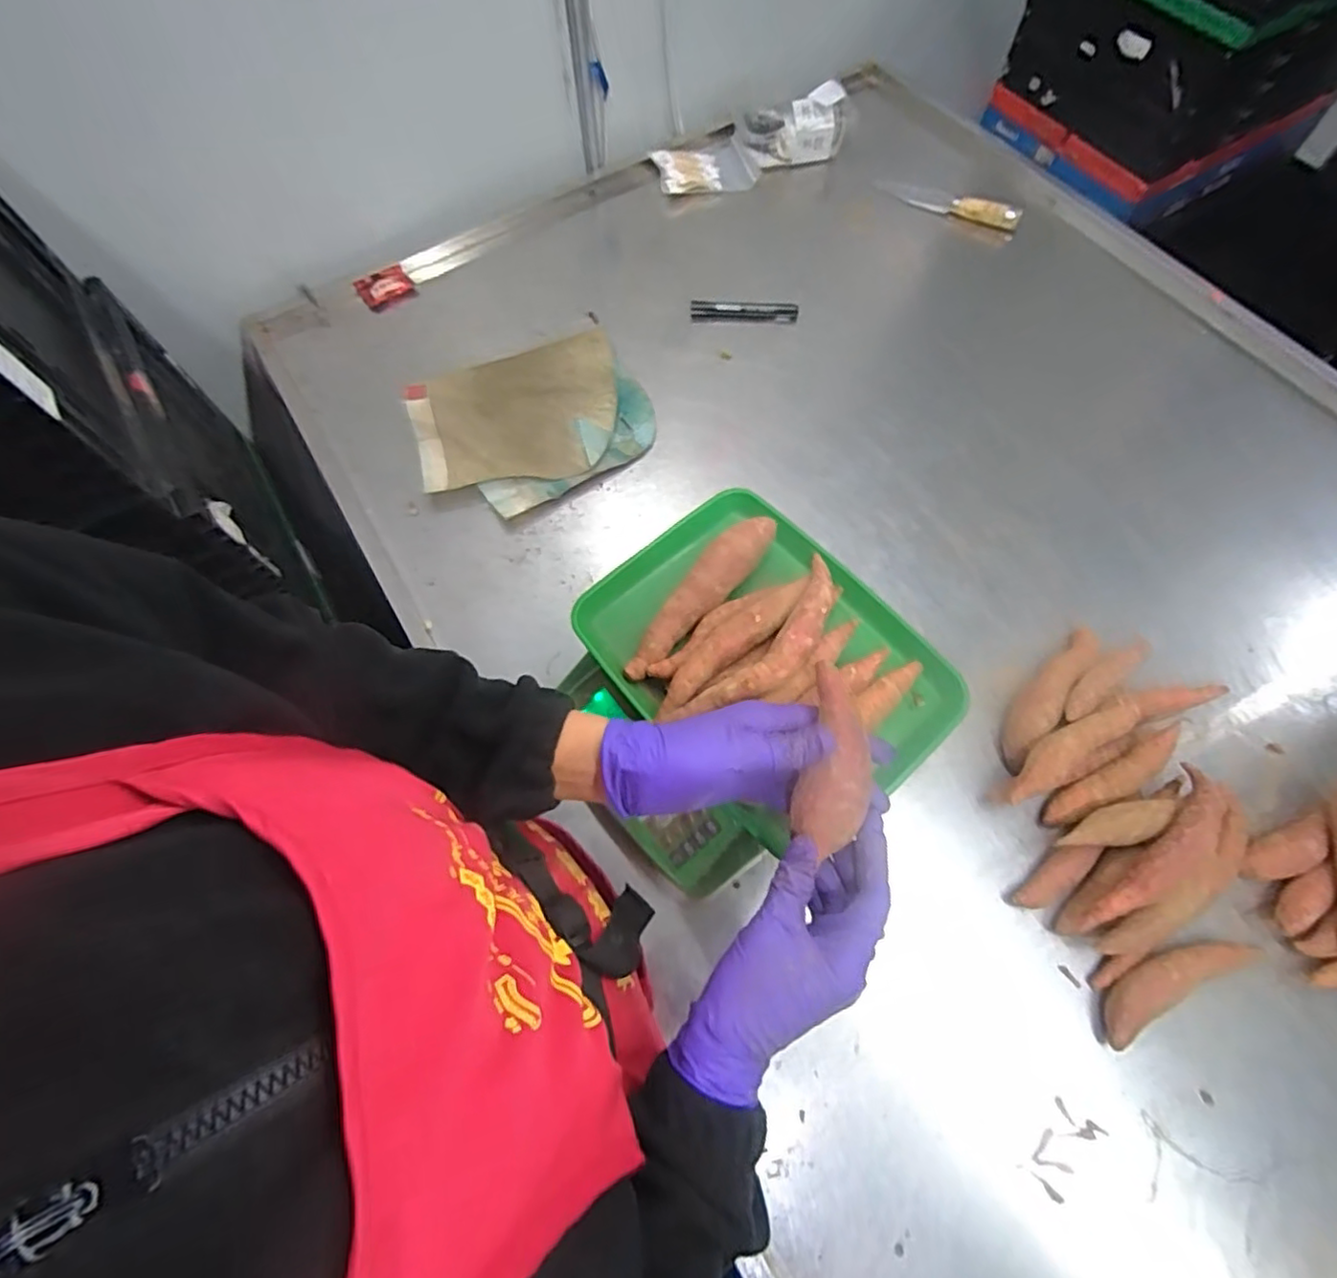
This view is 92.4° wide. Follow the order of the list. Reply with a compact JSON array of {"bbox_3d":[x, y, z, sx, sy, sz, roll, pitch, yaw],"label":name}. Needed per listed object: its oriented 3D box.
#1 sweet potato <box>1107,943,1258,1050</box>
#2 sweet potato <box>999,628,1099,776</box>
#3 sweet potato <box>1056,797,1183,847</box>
[{"bbox_3d":[0.409,0.274,0.516,0.149,0.034,0.037,-25,68,-10],"label":"sweet potato"},{"bbox_3d":[0.365,0.051,0.619,0.035,0.041,0.178,39,72,16],"label":"sweet potato"},{"bbox_3d":[0.383,0.158,0.546,0.106,0.038,0.032,-10,68,-3],"label":"sweet potato"}]

